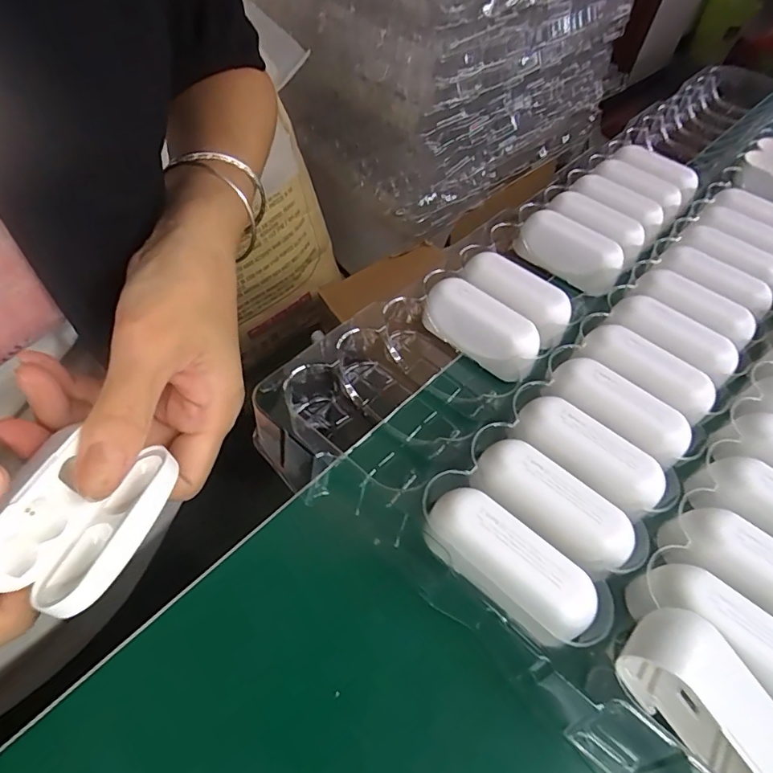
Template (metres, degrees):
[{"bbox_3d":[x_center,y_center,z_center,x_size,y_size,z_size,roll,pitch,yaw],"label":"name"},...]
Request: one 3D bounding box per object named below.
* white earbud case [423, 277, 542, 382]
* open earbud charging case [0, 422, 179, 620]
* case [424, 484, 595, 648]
[{"bbox_3d":[0.047,-0.028,0.242,0.062,0.031,0.020,35,58,19],"label":"white earbud case"},{"bbox_3d":[-0.109,0.046,0.172,0.039,0.029,0.061,18,54,8],"label":"open earbud charging case"},{"bbox_3d":[0.041,0.065,0.172,0.060,0.028,0.026,40,60,22],"label":"case"}]

